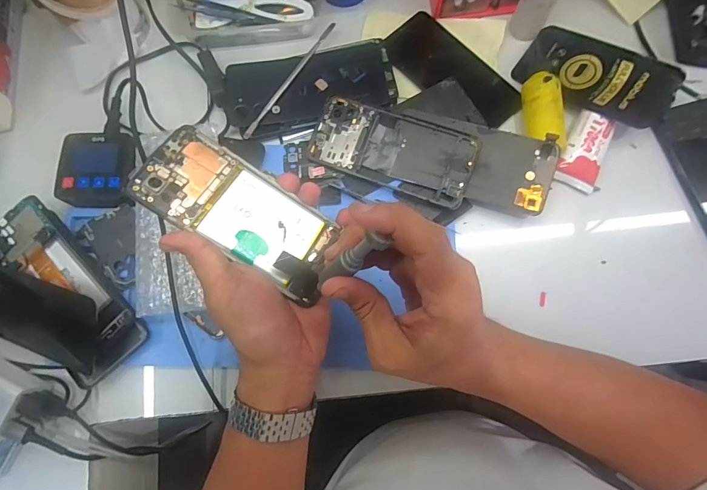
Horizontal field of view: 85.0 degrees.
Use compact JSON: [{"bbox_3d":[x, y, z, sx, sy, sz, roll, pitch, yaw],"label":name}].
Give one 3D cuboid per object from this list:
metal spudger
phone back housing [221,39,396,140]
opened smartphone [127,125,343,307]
[{"bbox_3d":[-0.066,-0.175,0.403,0.009,0.010,0.161,31,80,8],"label":"metal spudger"},{"bbox_3d":[-0.045,-0.167,0.405,0.174,0.014,0.083,-13,81,0],"label":"phone back housing"},{"bbox_3d":[-0.083,-0.025,0.290,0.150,0.004,0.067,34,68,-7],"label":"opened smartphone"}]

